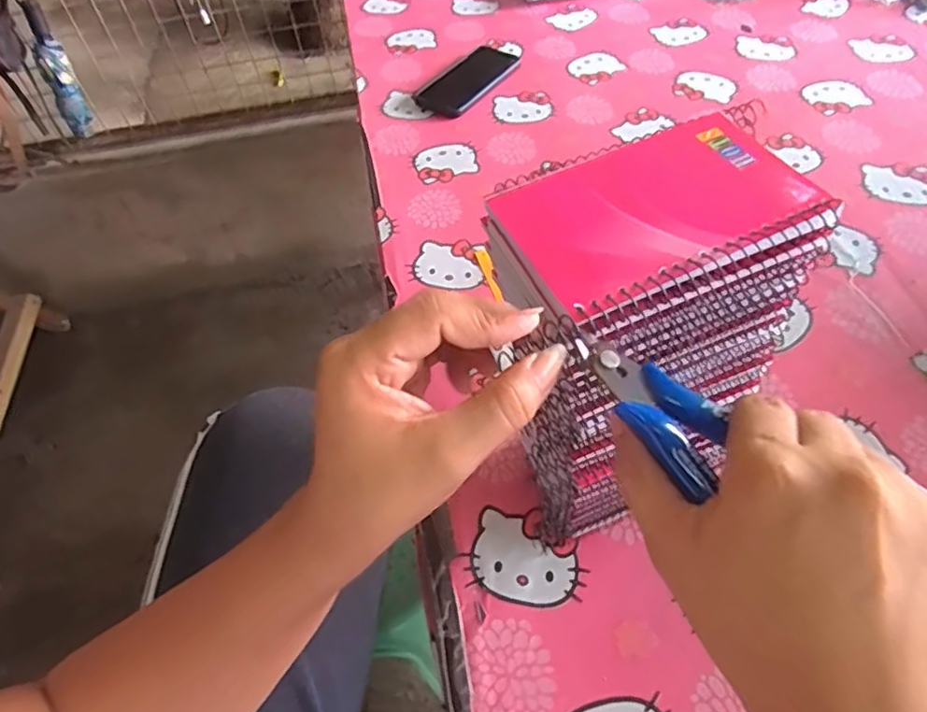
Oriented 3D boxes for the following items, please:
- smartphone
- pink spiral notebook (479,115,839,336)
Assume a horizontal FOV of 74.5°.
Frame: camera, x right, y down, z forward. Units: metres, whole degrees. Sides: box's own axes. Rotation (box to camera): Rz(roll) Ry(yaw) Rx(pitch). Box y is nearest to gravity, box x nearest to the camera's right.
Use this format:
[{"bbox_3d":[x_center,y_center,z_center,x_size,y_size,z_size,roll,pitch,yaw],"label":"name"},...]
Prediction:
[{"bbox_3d":[0.006,-0.391,0.859,0.083,0.006,0.166,28,60,21],"label":"smartphone"},{"bbox_3d":[0.084,-0.065,0.270,0.131,0.011,0.081,-20,56,-11],"label":"pink spiral notebook"}]

